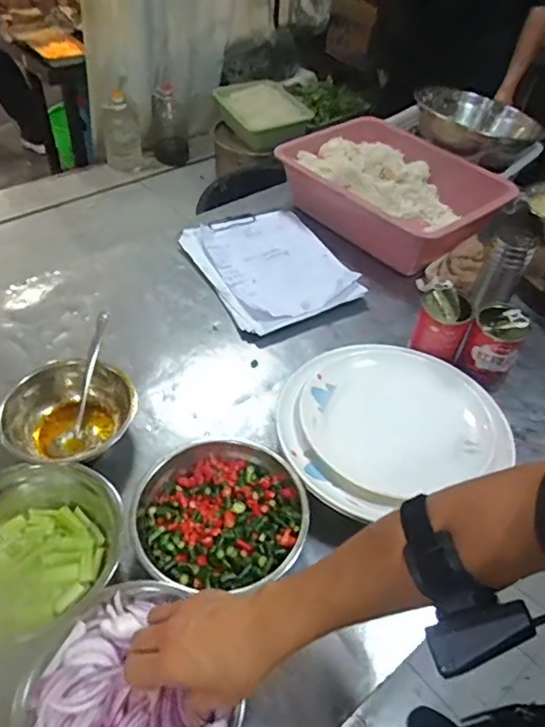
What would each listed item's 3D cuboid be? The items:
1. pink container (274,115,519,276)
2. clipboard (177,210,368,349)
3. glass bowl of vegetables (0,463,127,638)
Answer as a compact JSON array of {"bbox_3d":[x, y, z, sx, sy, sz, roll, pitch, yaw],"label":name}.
[{"bbox_3d":[0.216,-0.316,1.053,0.342,0.128,0.280,37,54,25],"label":"pink container"},{"bbox_3d":[-0.005,-0.169,0.953,0.233,0.032,0.312,-20,52,-22],"label":"clipboard"},{"bbox_3d":[-0.241,0.179,0.569,0.143,0.089,0.165,12,47,6],"label":"glass bowl of vegetables"}]

